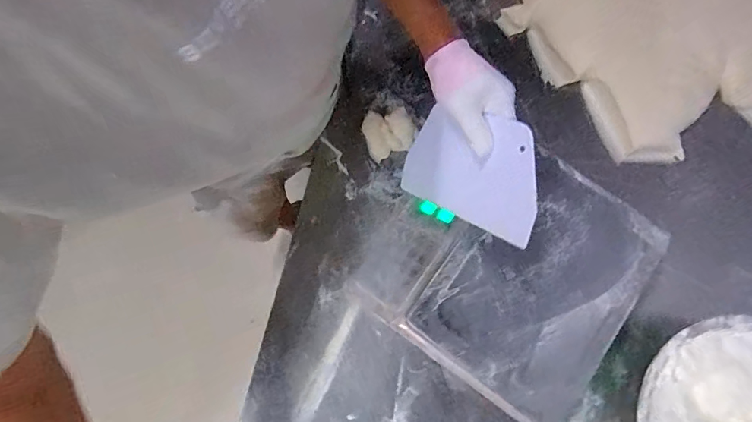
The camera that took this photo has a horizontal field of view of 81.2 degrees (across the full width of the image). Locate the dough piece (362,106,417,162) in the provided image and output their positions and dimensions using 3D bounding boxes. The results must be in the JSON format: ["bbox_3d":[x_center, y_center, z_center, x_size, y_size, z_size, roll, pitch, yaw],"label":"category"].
[{"bbox_3d":[0.022,-0.132,0.708,0.083,0.038,0.082,-18,78,-5],"label":"dough piece"}]

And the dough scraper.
[{"bbox_3d":[0.104,-0.049,0.506,0.183,0.009,0.121,27,118,41],"label":"dough scraper"}]

